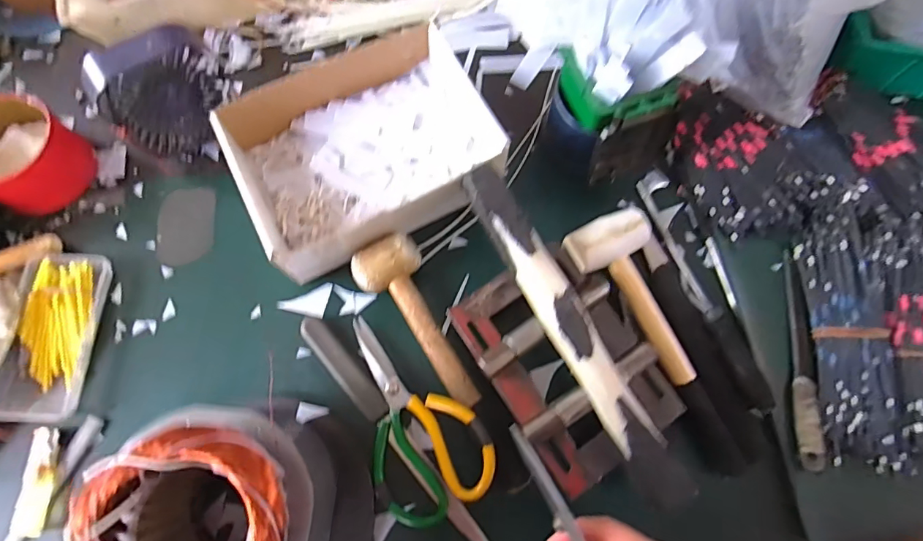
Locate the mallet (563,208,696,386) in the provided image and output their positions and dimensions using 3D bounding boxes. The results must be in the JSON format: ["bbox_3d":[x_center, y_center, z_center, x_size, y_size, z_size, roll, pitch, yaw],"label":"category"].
[{"bbox_3d":[0.178,0.023,0.465,0.086,0.046,0.174,-27,76,-9],"label":"mallet"}]

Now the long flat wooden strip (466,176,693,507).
[{"bbox_3d":[0.091,0.046,0.401,0.036,0.021,0.307,-28,76,-9],"label":"long flat wooden strip"}]

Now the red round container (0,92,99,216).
[{"bbox_3d":[-0.463,-0.124,0.501,0.125,0.057,0.100,37,77,9],"label":"red round container"}]

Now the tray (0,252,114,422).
[{"bbox_3d":[-0.393,0.062,0.463,0.074,0.023,0.157,3,74,0],"label":"tray"}]

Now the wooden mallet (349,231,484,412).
[{"bbox_3d":[-0.038,0.048,0.457,0.061,0.039,0.176,-31,77,-9],"label":"wooden mallet"}]

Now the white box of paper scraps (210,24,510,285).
[{"bbox_3d":[-0.091,-0.123,0.493,0.267,0.072,0.187,-27,76,-8],"label":"white box of paper scraps"}]

